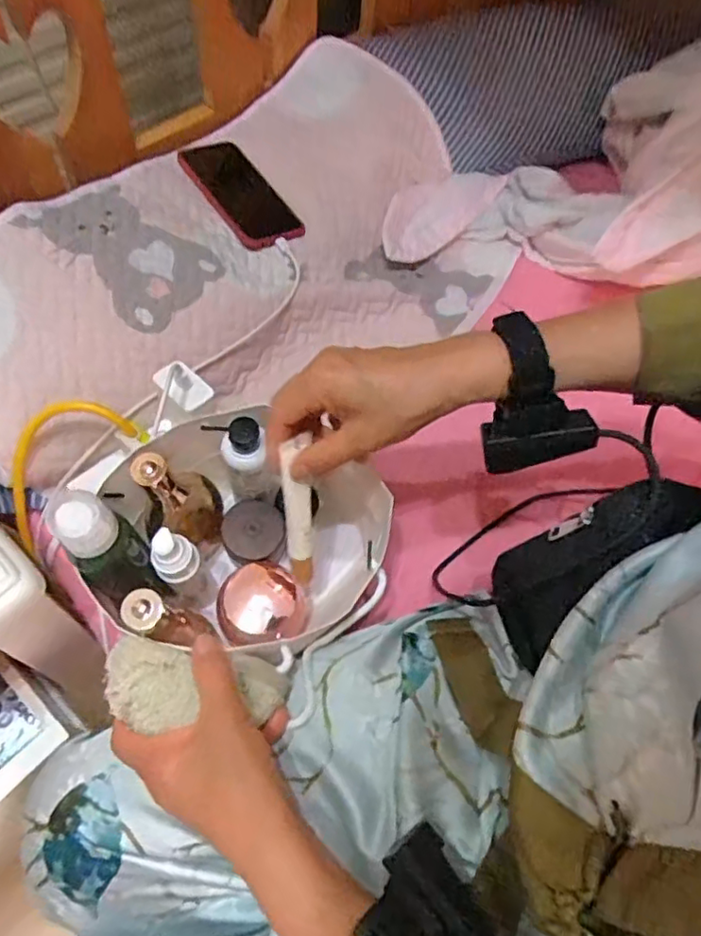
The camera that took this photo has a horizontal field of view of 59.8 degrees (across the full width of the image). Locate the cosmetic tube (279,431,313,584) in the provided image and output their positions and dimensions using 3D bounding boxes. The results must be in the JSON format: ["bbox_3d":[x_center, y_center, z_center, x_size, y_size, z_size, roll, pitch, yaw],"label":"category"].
[{"bbox_3d":[-0.036,0.033,0.433,0.021,0.118,0.014,-5,27,-7],"label":"cosmetic tube"}]

